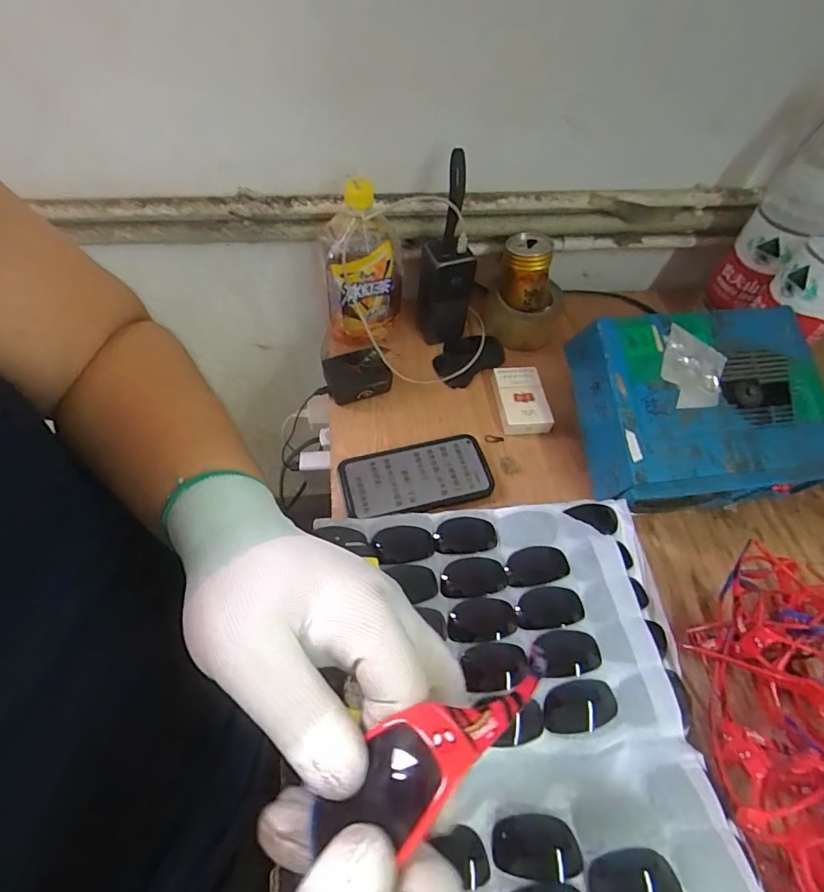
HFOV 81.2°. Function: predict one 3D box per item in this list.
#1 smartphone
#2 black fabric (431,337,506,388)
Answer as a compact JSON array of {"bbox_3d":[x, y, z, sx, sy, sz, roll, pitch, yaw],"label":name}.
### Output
[{"bbox_3d":[0.006,0.035,0.535,0.164,0.013,0.079,-9,58,-9],"label":"smartphone"},{"bbox_3d":[0.079,-0.115,0.634,0.098,0.021,0.071,-15,59,-13],"label":"black fabric"}]

